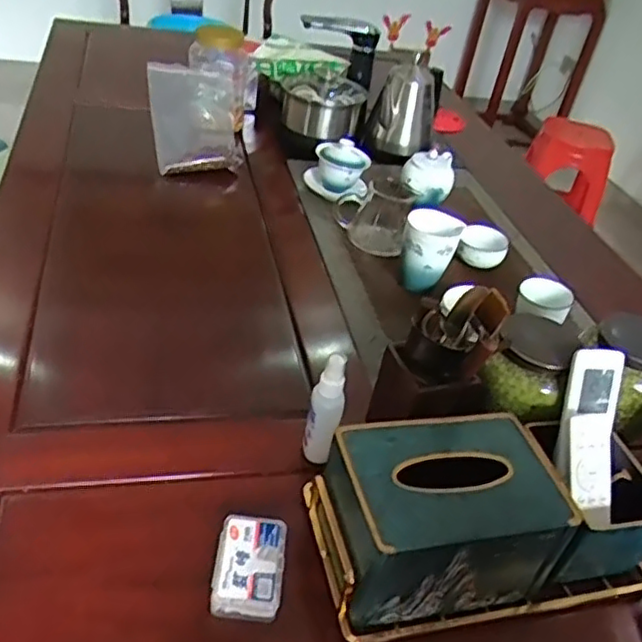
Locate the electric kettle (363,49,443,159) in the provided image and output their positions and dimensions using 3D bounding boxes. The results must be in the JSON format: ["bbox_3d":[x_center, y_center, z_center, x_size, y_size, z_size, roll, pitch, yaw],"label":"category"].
[{"bbox_3d":[0.164,-0.428,1.304,0.123,0.172,0.145,13,38,3],"label":"electric kettle"}]

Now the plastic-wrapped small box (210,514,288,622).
[{"bbox_3d":[-0.059,0.204,0.548,0.054,0.029,0.082,8,38,-3],"label":"plastic-wrapped small box"}]

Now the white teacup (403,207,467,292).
[{"bbox_3d":[0.153,-0.097,0.943,0.077,0.105,0.070,18,39,9],"label":"white teacup"}]

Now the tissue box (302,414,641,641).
[{"bbox_3d":[0.151,0.161,0.572,0.294,0.111,0.128,-3,40,-17],"label":"tissue box"}]

